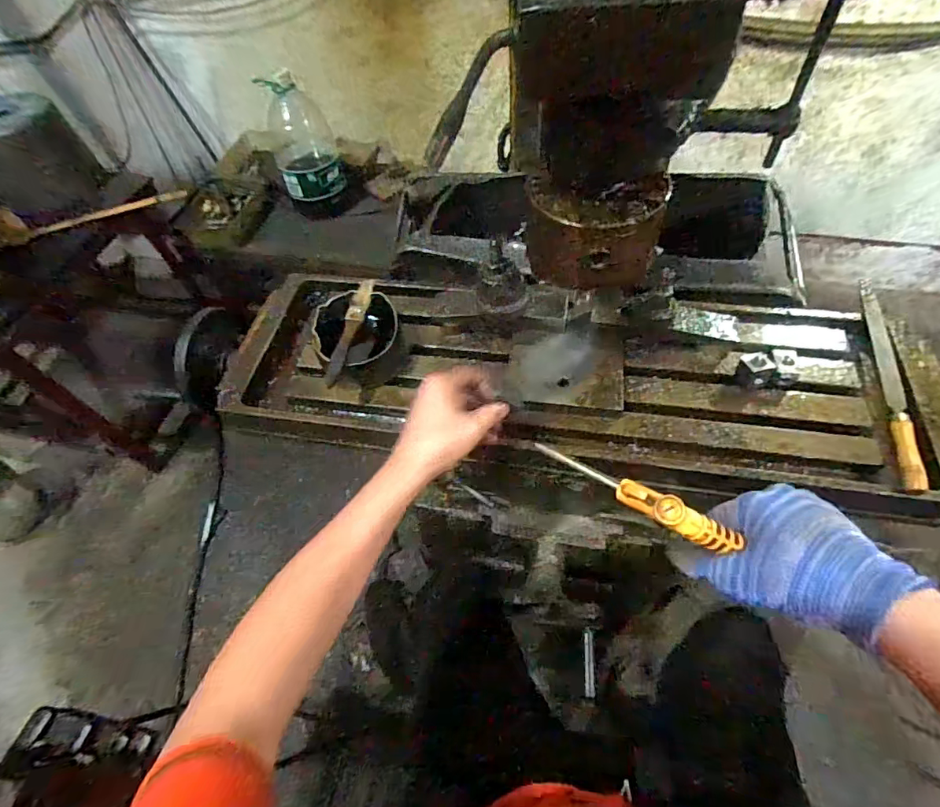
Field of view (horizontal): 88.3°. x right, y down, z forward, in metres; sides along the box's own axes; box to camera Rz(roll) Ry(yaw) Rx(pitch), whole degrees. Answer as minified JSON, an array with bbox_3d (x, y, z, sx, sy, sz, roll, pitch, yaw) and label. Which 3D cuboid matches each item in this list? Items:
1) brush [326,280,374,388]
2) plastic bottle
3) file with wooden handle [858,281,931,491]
[{"bbox_3d":[-0.138,-0.087,0.561,0.018,0.016,0.154,5,57,8],"label":"brush"},{"bbox_3d":[-0.455,-0.703,1.340,0.166,0.346,0.193,-18,57,-7],"label":"plastic bottle"},{"bbox_3d":[0.453,-0.030,0.519,0.025,0.023,0.272,10,58,11],"label":"file with wooden handle"}]

